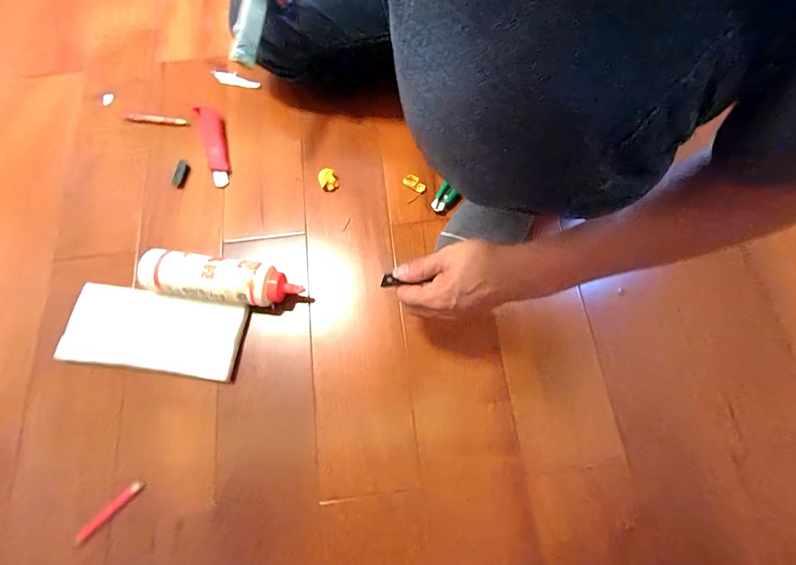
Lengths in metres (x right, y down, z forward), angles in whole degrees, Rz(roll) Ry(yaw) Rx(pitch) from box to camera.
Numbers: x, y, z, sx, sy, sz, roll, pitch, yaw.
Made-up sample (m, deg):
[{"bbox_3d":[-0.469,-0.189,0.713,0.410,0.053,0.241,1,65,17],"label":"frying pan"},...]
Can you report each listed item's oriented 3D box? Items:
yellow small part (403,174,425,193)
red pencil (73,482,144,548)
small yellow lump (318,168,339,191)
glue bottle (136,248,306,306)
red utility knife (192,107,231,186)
[{"bbox_3d":[0.025,-0.152,0.562,0.034,0.022,0.014,25,73,9],"label":"yellow small part"},{"bbox_3d":[-0.344,0.273,0.436,0.098,0.009,0.012,-41,75,-12],"label":"red pencil"},{"bbox_3d":[-0.107,-0.158,0.568,0.026,0.026,0.028,0,71,1],"label":"small yellow lump"},{"bbox_3d":[-0.233,-0.001,0.497,0.207,0.060,0.062,9,73,4],"label":"glue bottle"},{"bbox_3d":[-0.298,-0.227,0.596,0.038,0.021,0.157,-20,72,-5],"label":"red utility knife"}]

